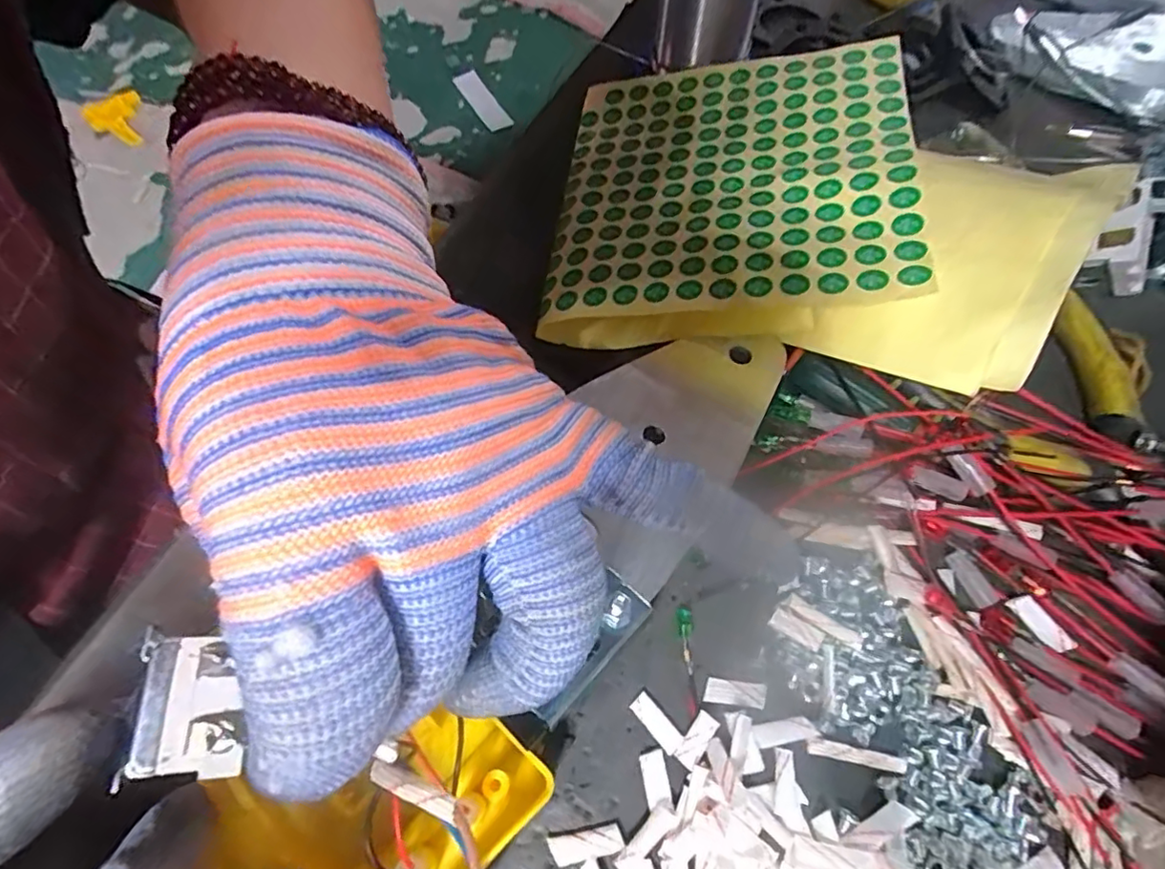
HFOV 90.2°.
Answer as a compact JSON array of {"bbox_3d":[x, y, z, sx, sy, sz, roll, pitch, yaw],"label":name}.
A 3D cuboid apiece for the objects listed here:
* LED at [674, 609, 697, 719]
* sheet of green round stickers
[{"bbox_3d":[0.033,0.071,0.183,0.005,0.006,0.032,-2,67,0],"label":"LED"},{"bbox_3d":[0.058,-0.110,0.244,0.141,0.007,0.150,0,58,19],"label":"sheet of green round stickers"}]

